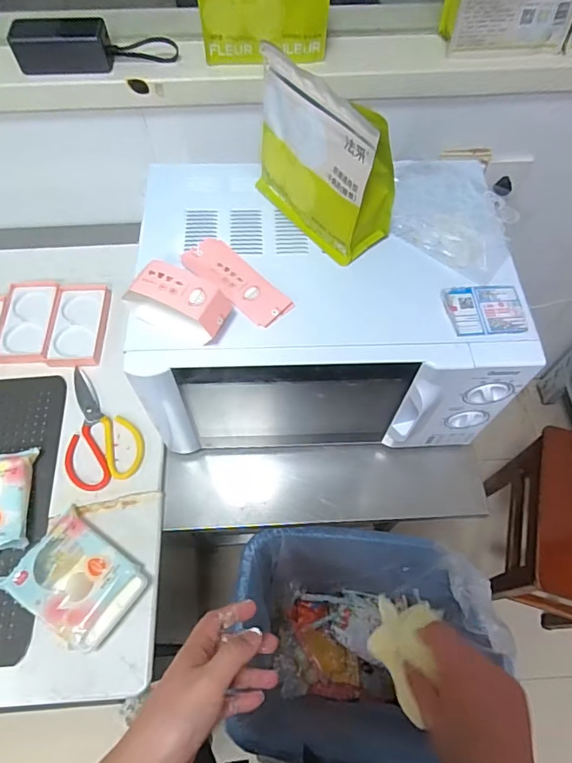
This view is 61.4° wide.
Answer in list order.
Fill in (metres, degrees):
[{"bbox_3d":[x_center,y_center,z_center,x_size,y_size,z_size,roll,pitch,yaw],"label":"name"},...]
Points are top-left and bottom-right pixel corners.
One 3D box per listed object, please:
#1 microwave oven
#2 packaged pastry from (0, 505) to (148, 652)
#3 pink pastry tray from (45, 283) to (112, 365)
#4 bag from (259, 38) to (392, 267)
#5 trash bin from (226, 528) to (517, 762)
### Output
[{"bbox_3d":[0.051,-0.093,0.665,0.448,0.233,0.307,1,62,1],"label":"microwave oven"},{"bbox_3d":[-0.261,0.247,0.602,0.142,0.035,0.112,32,67,15],"label":"packaged pastry"},{"bbox_3d":[-0.344,-0.096,0.798,0.089,0.021,0.154,0,62,0],"label":"pink pastry tray"},{"bbox_3d":[0.032,-0.243,0.529,0.177,0.159,0.065,40,69,19],"label":"bag"},{"bbox_3d":[0.154,0.566,1.083,0.485,0.540,0.351,5,62,3],"label":"trash bin"}]

